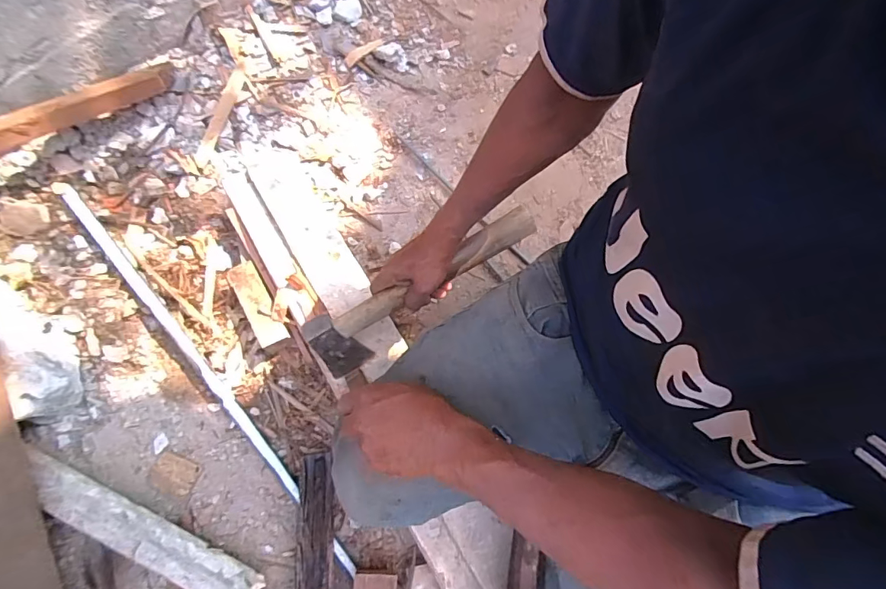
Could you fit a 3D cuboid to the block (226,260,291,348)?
[{"bbox_3d":[-0.279,0.013,0.678,0.042,0.015,0.132,-28,80,-8],"label":"block"}]

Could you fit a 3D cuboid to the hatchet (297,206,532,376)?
[{"bbox_3d":[-0.037,-0.017,0.591,0.333,0.109,0.040,-39,43,5],"label":"hatchet"}]

